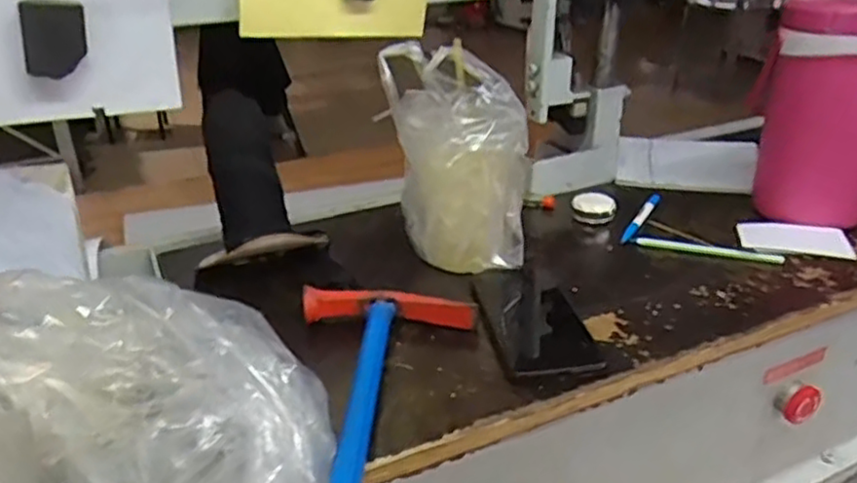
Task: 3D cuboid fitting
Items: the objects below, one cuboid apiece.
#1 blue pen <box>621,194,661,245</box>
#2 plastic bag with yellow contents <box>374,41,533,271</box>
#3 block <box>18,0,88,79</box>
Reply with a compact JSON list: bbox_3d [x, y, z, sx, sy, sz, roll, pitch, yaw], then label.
[{"bbox_3d":[0.237,-0.025,0.781,0.014,0.010,0.103,19,48,33],"label":"blue pen"},{"bbox_3d":[0.026,-0.081,0.673,0.129,0.189,0.118,-2,28,-2],"label":"plastic bag with yellow contents"},{"bbox_3d":[-0.328,-0.178,0.612,0.051,0.063,0.021,-12,30,-21],"label":"block"}]

